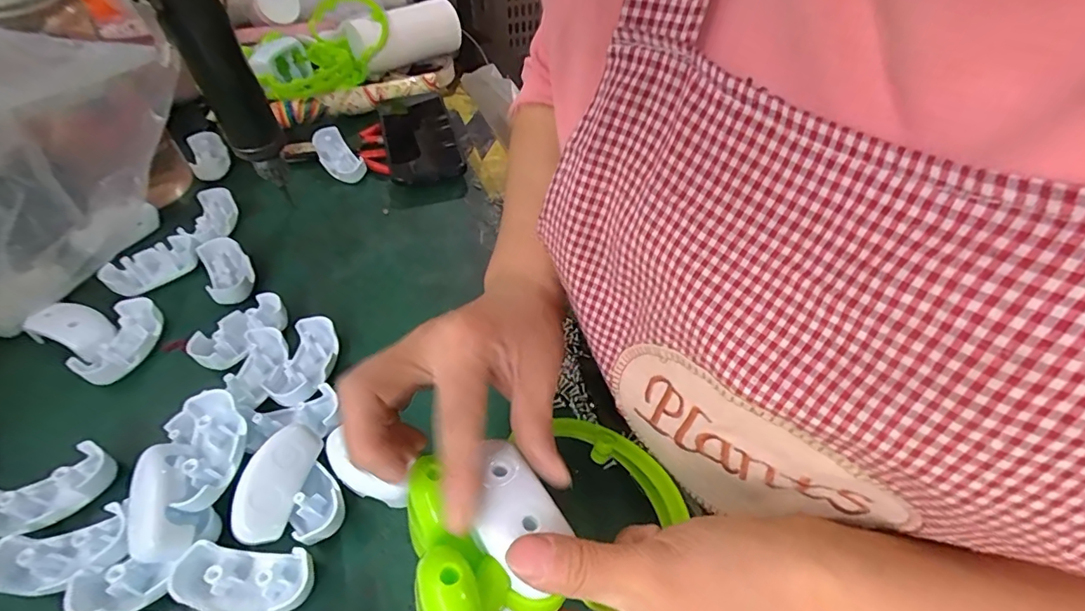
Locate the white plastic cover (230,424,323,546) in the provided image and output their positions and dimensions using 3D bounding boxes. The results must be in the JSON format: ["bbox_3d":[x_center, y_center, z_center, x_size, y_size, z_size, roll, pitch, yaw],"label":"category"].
[{"bbox_3d":[-0.155,0.101,0.286,0.031,0.016,0.065,30,54,-23],"label":"white plastic cover"}]

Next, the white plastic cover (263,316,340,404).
[{"bbox_3d":[-0.168,0.040,0.352,0.036,0.027,0.065,15,52,13],"label":"white plastic cover"}]

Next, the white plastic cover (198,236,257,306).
[{"bbox_3d":[-0.261,-0.030,0.412,0.034,0.024,0.068,-30,56,-22],"label":"white plastic cover"}]

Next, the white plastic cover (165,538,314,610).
[{"bbox_3d":[-0.158,0.146,0.262,0.066,0.023,0.033,12,49,-9],"label":"white plastic cover"}]

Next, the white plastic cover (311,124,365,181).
[{"bbox_3d":[-0.215,-0.159,0.527,0.030,0.032,0.069,-36,72,-26],"label":"white plastic cover"}]

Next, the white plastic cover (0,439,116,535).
[{"bbox_3d":[-0.290,0.110,0.290,0.066,0.022,0.031,-28,55,-21],"label":"white plastic cover"}]

